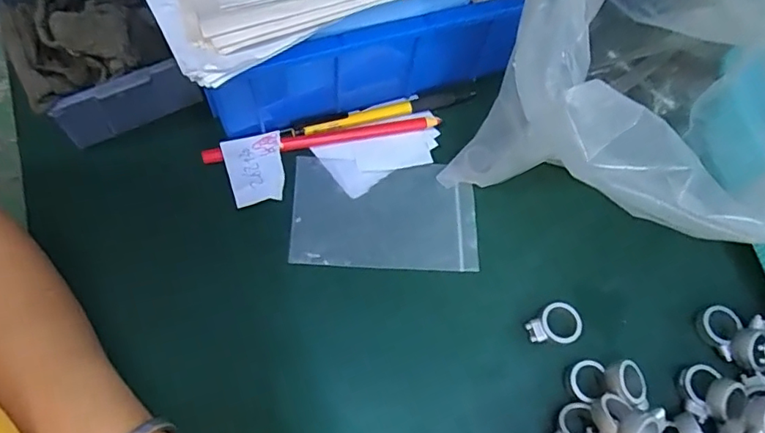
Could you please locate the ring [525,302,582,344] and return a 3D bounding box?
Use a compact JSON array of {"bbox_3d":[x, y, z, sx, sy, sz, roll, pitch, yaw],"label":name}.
[{"bbox_3d":[0.109,0.070,0.334,0.034,0.011,0.026,-21,68,-12],"label":"ring"}]

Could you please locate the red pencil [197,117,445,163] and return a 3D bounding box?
[{"bbox_3d":[-0.042,-0.057,0.379,0.169,0.006,0.010,-11,66,-8],"label":"red pencil"}]

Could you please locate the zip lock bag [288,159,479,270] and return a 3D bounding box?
[{"bbox_3d":[0.002,-0.002,0.362,0.124,0.008,0.077,2,65,-3],"label":"zip lock bag"}]

